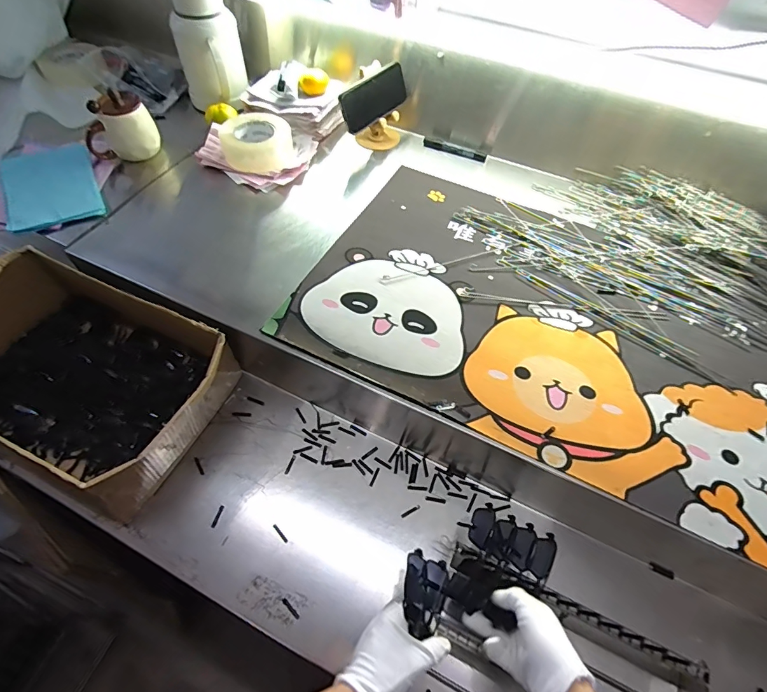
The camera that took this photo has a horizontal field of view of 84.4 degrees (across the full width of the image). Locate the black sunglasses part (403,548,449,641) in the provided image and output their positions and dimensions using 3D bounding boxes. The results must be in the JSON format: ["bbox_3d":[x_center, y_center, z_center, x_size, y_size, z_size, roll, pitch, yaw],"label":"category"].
[{"bbox_3d":[0.049,0.284,0.487,0.047,0.027,0.077,13,57,5],"label":"black sunglasses part"}]

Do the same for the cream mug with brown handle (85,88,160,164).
[{"bbox_3d":[-0.489,-0.405,0.798,0.098,0.114,0.074,6,56,0],"label":"cream mug with brown handle"}]

